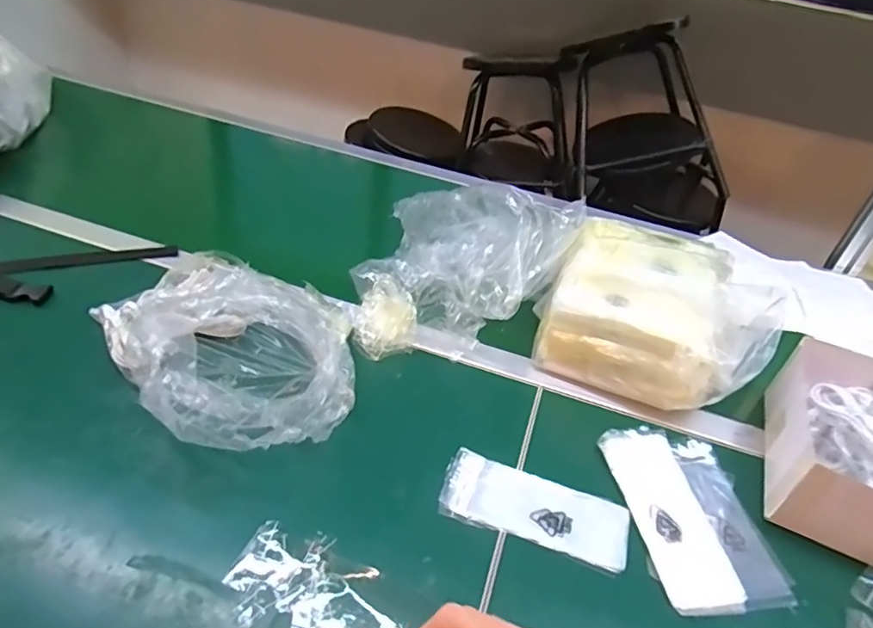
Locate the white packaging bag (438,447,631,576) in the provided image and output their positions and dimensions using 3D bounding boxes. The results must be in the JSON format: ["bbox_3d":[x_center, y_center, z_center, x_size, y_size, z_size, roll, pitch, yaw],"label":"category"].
[{"bbox_3d":[0.092,0.183,0.540,0.172,0.004,0.069,17,40,10],"label":"white packaging bag"}]

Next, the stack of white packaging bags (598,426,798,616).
[{"bbox_3d":[0.248,0.188,0.555,0.128,0.007,0.184,1,40,-10],"label":"stack of white packaging bags"}]

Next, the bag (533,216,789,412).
[{"bbox_3d":[0.267,-0.007,0.702,0.243,0.126,0.227,24,43,18],"label":"bag"}]

